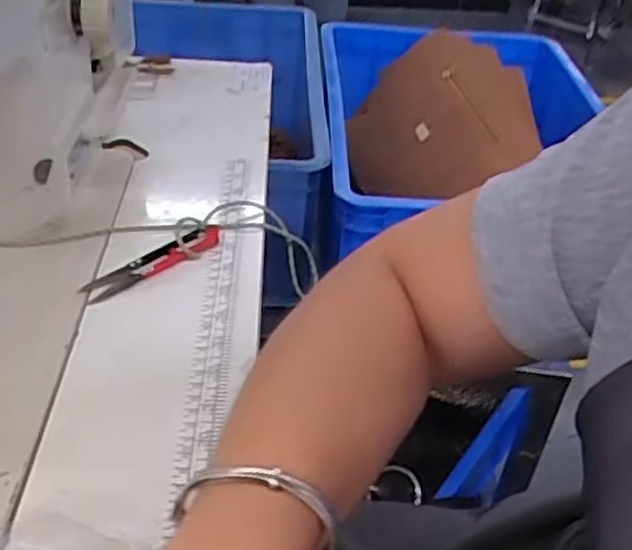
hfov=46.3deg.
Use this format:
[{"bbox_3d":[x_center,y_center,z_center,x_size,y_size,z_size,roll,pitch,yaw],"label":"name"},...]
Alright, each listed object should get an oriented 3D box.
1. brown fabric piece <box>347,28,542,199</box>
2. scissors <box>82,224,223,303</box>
[{"bbox_3d":[0.168,-0.214,0.986,0.244,0.113,0.326,9,37,5],"label":"brown fabric piece"},{"bbox_3d":[-0.111,-0.010,0.516,0.110,0.010,0.022,-28,48,-37],"label":"scissors"}]

